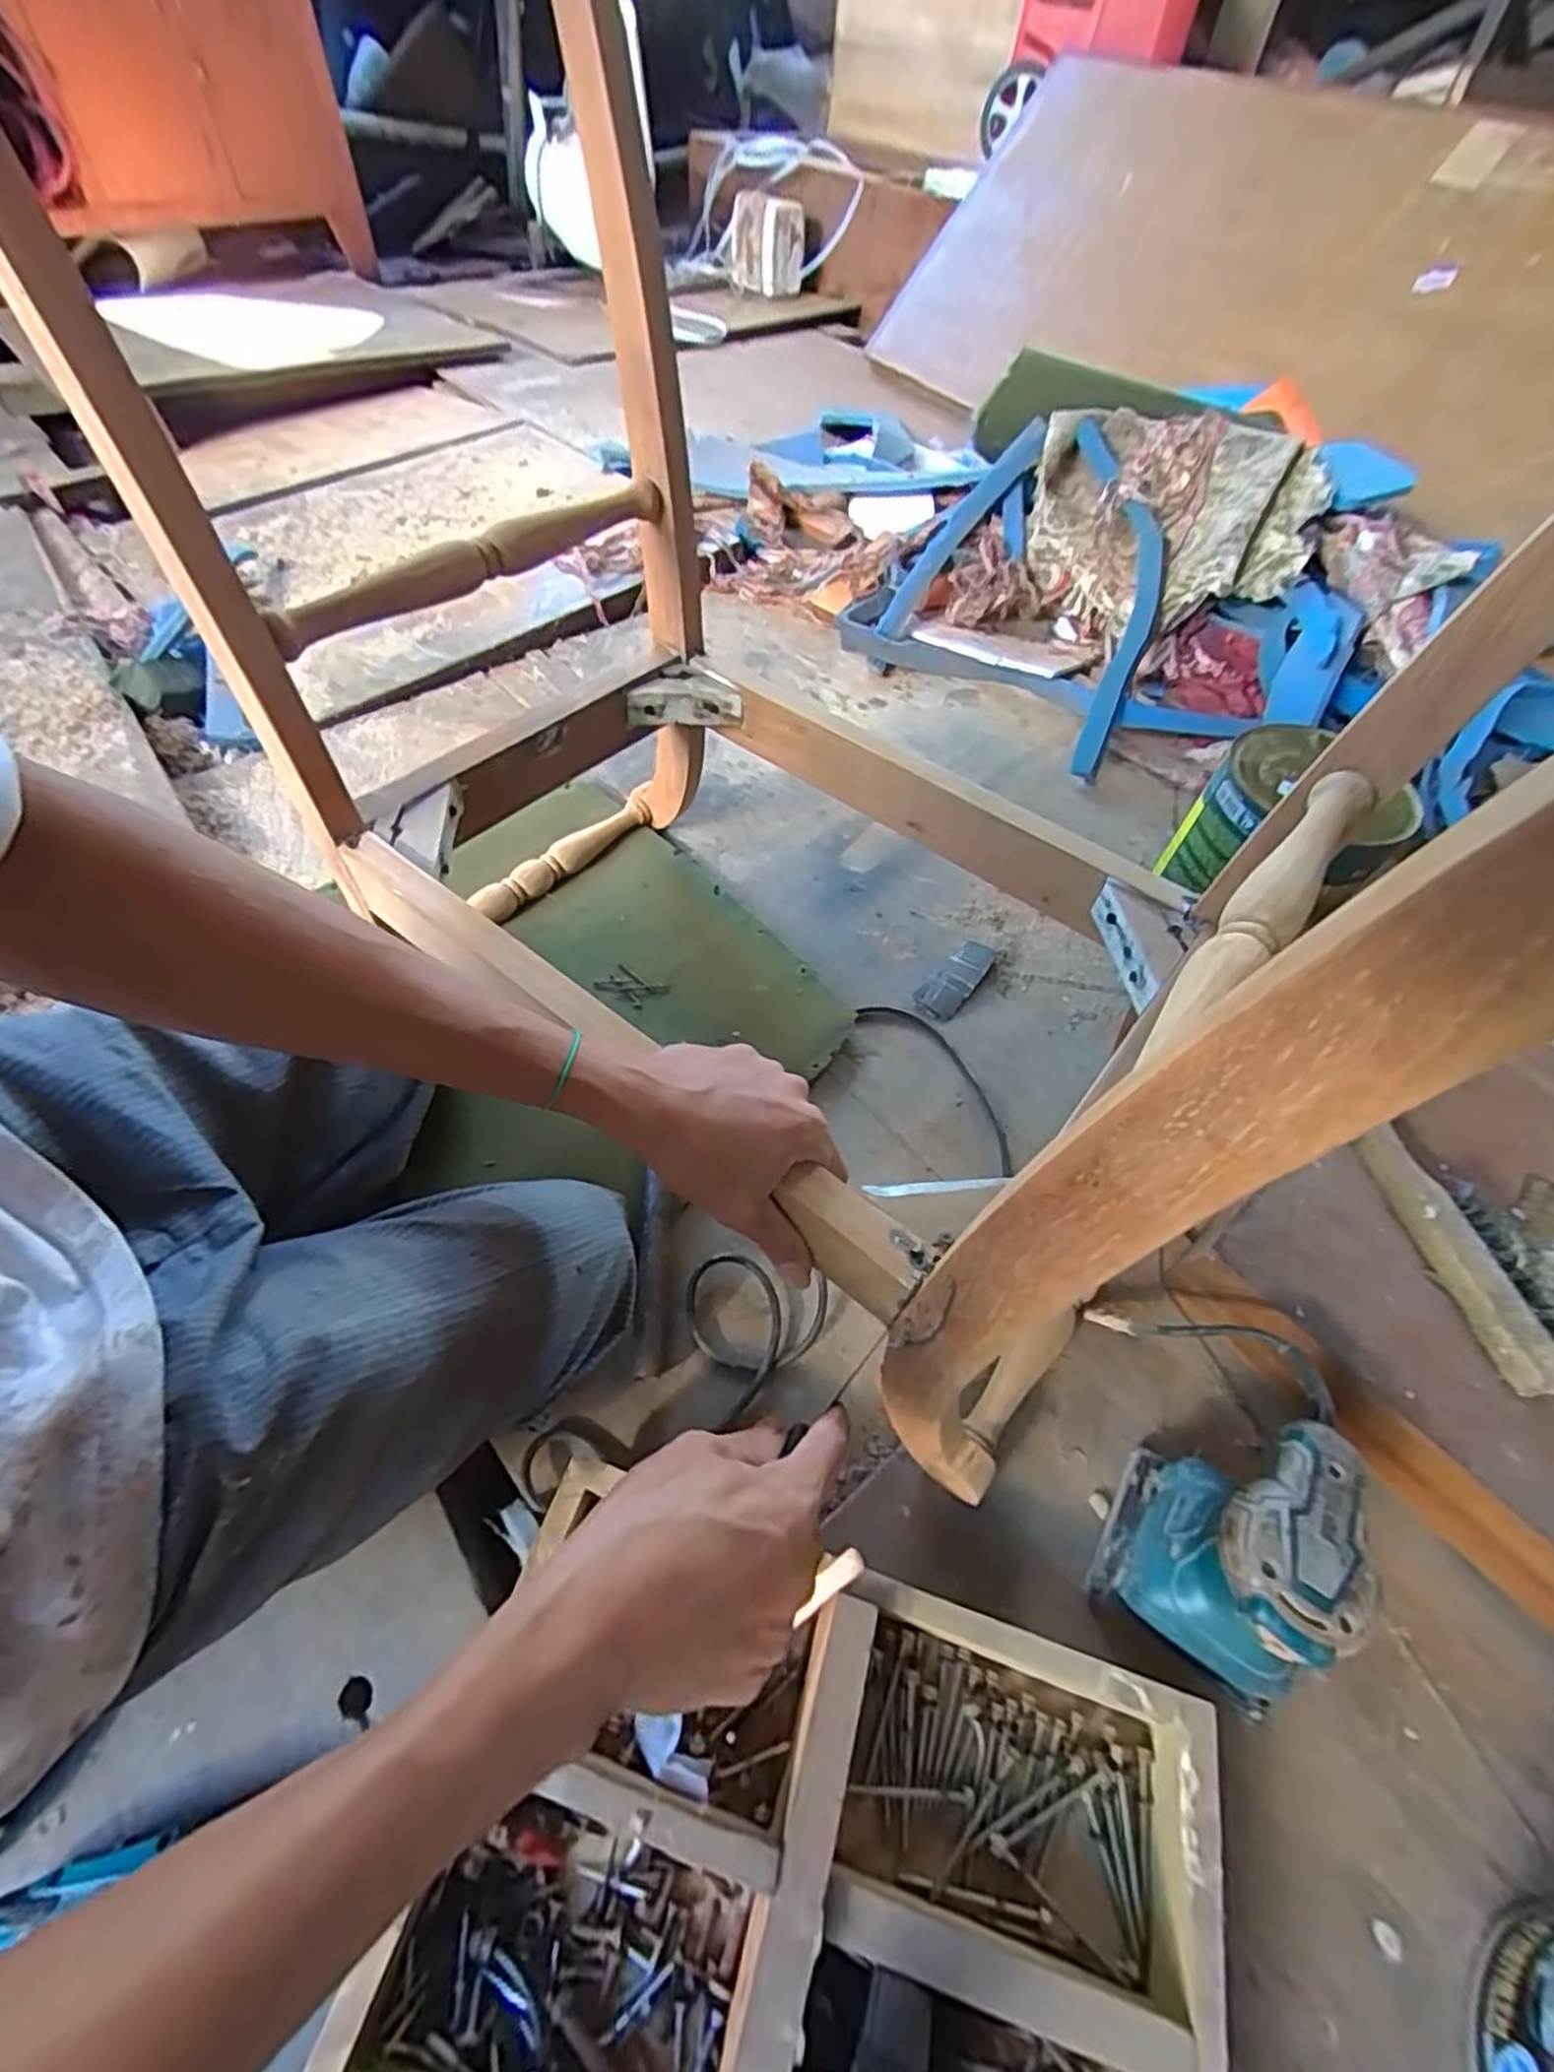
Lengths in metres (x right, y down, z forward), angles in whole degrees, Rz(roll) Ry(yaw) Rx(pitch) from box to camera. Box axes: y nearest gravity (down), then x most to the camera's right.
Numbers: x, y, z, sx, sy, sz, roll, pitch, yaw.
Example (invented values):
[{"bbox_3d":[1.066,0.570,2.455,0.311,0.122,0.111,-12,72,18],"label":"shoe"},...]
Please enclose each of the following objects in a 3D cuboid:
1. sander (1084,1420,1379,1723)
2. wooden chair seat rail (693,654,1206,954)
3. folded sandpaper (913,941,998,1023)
[{"bbox_3d":[0.266,0.291,0.457,0.091,0.134,0.131,32,59,17],"label":"sander"},{"bbox_3d":[0.111,-0.186,0.621,0.408,0.063,0.025,36,58,18],"label":"wooden chair seat rail"},{"bbox_3d":[0.182,-0.059,0.794,0.041,0.010,0.116,34,60,18],"label":"folded sandpaper"}]

